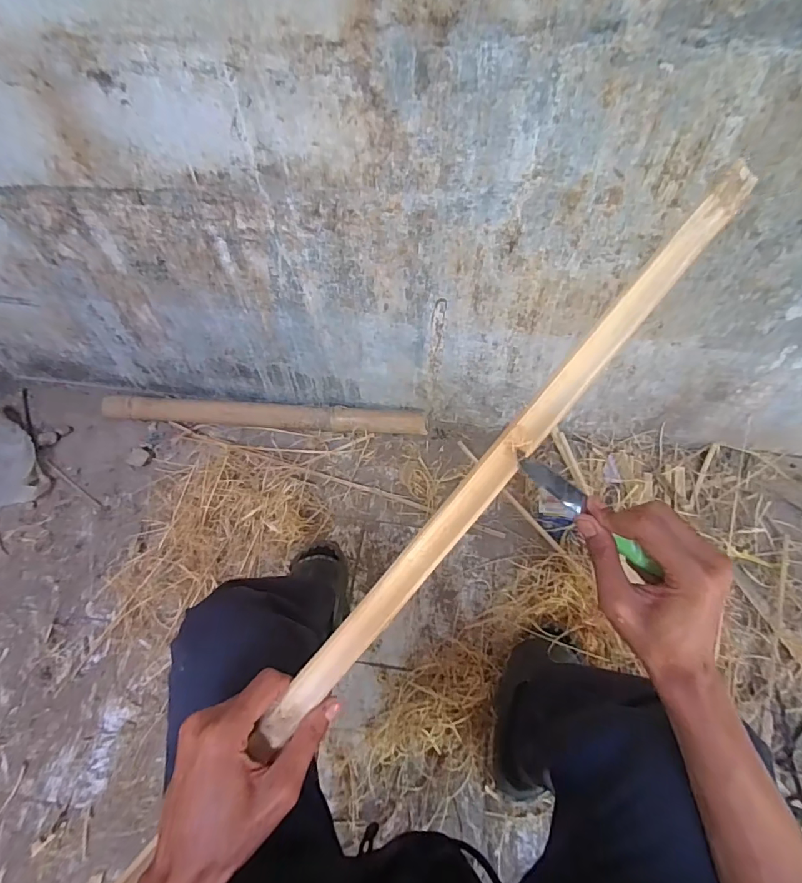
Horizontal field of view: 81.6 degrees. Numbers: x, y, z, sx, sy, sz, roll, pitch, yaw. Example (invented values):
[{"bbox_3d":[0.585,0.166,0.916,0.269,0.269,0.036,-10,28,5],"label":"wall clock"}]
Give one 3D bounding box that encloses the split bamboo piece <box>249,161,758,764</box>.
[{"bbox_3d":[0.088,0.005,0.363,0.027,0.008,0.583,41,87,1],"label":"split bamboo piece"}]

